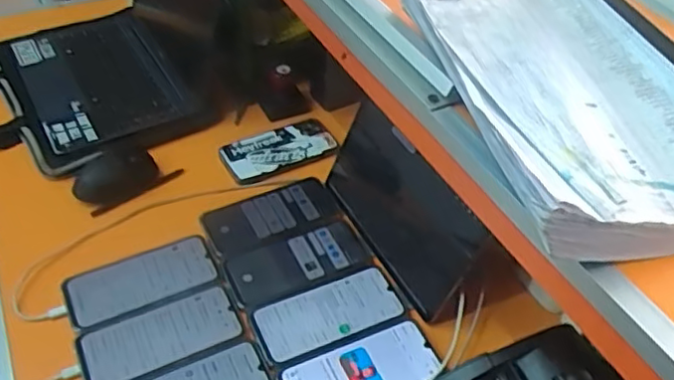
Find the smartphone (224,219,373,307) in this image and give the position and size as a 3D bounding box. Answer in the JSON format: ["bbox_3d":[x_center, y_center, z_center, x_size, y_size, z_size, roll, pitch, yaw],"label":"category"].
[{"bbox_3d":[-0.049,0.086,0.775,0.166,0.010,0.081,-18,51,-18],"label":"smartphone"}]

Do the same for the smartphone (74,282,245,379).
[{"bbox_3d":[-0.192,0.159,0.694,0.169,0.010,0.080,-21,52,-19],"label":"smartphone"}]

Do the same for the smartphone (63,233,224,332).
[{"bbox_3d":[-0.230,0.104,0.746,0.166,0.012,0.085,-21,52,-19],"label":"smartphone"}]

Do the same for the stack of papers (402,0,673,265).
[{"bbox_3d":[0.185,-0.090,0.475,0.235,0.050,0.307,-9,49,-10],"label":"stack of papers"}]

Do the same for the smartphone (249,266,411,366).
[{"bbox_3d":[-0.008,0.139,0.723,0.168,0.009,0.079,-18,51,-17],"label":"smartphone"}]

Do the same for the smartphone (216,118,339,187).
[{"bbox_3d":[-0.083,-0.059,0.923,0.161,0.009,0.089,-22,52,-20],"label":"smartphone"}]

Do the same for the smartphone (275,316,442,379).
[{"bbox_3d":[0.026,0.192,0.670,0.168,0.009,0.084,-19,52,-19],"label":"smartphone"}]

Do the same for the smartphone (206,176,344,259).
[{"bbox_3d":[-0.087,0.033,0.831,0.165,0.016,0.087,-19,51,-18],"label":"smartphone"}]

